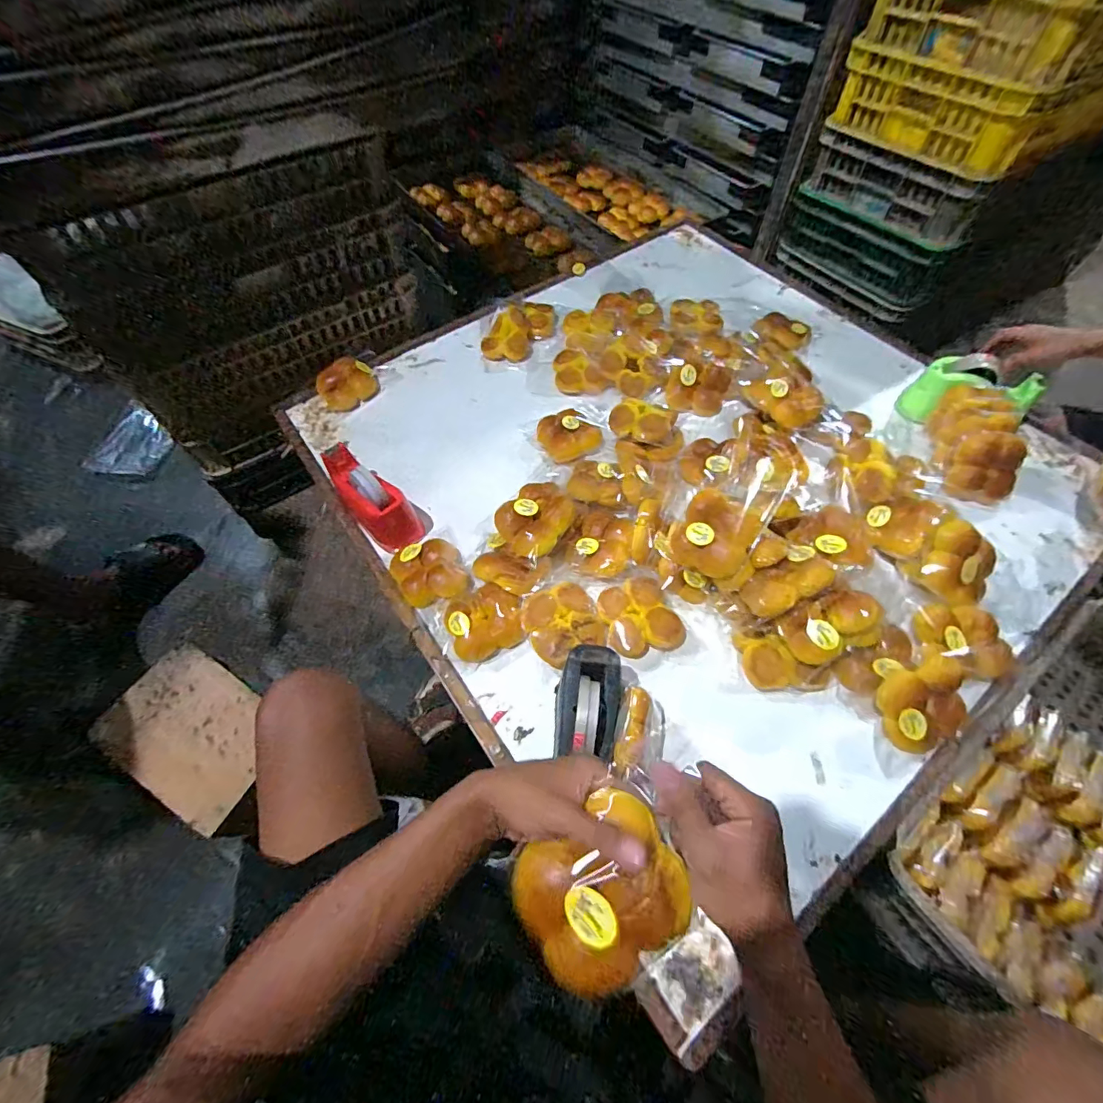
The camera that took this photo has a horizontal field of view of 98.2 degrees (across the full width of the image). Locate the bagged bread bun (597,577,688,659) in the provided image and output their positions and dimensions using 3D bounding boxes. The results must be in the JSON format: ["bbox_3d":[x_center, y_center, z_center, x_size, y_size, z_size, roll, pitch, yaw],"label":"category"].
[{"bbox_3d":[0.131,0.098,0.710,0.106,0.041,0.108,-15,60,-9],"label":"bagged bread bun"}]

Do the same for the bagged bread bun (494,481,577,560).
[{"bbox_3d":[-0.025,-0.052,0.762,0.108,0.042,0.122,37,65,20],"label":"bagged bread bun"}]

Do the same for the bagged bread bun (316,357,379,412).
[{"bbox_3d":[-0.431,-0.355,1.012,0.123,0.061,0.077,-38,66,-21],"label":"bagged bread bun"}]

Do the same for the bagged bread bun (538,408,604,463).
[{"bbox_3d":[0.033,-0.222,0.905,0.107,0.038,0.117,0,58,0],"label":"bagged bread bun"}]

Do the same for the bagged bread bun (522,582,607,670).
[{"bbox_3d":[0.018,0.102,0.695,0.105,0.044,0.101,-25,62,-15],"label":"bagged bread bun"}]

